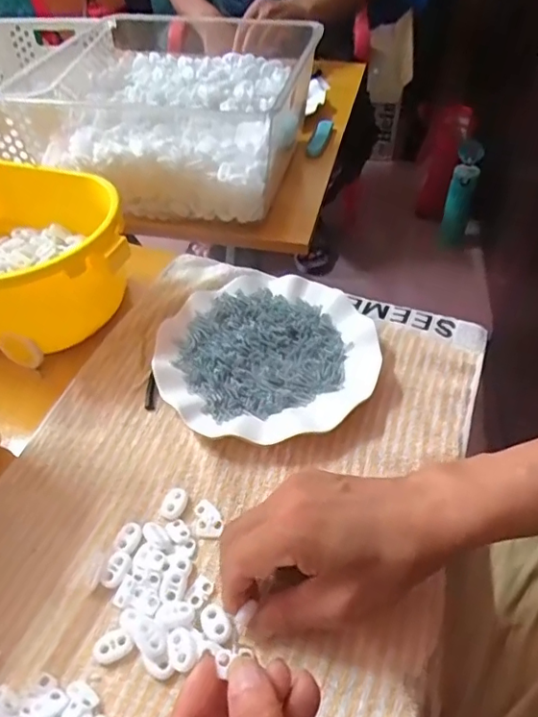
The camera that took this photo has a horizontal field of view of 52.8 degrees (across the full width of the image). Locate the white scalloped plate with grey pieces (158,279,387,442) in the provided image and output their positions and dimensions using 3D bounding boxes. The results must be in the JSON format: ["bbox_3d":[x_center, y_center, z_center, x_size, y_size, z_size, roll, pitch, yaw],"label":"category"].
[{"bbox_3d":[-0.002,-0.004,0.461,0.178,0.025,0.173,-1,46,1],"label":"white scalloped plate with grey pieces"}]

